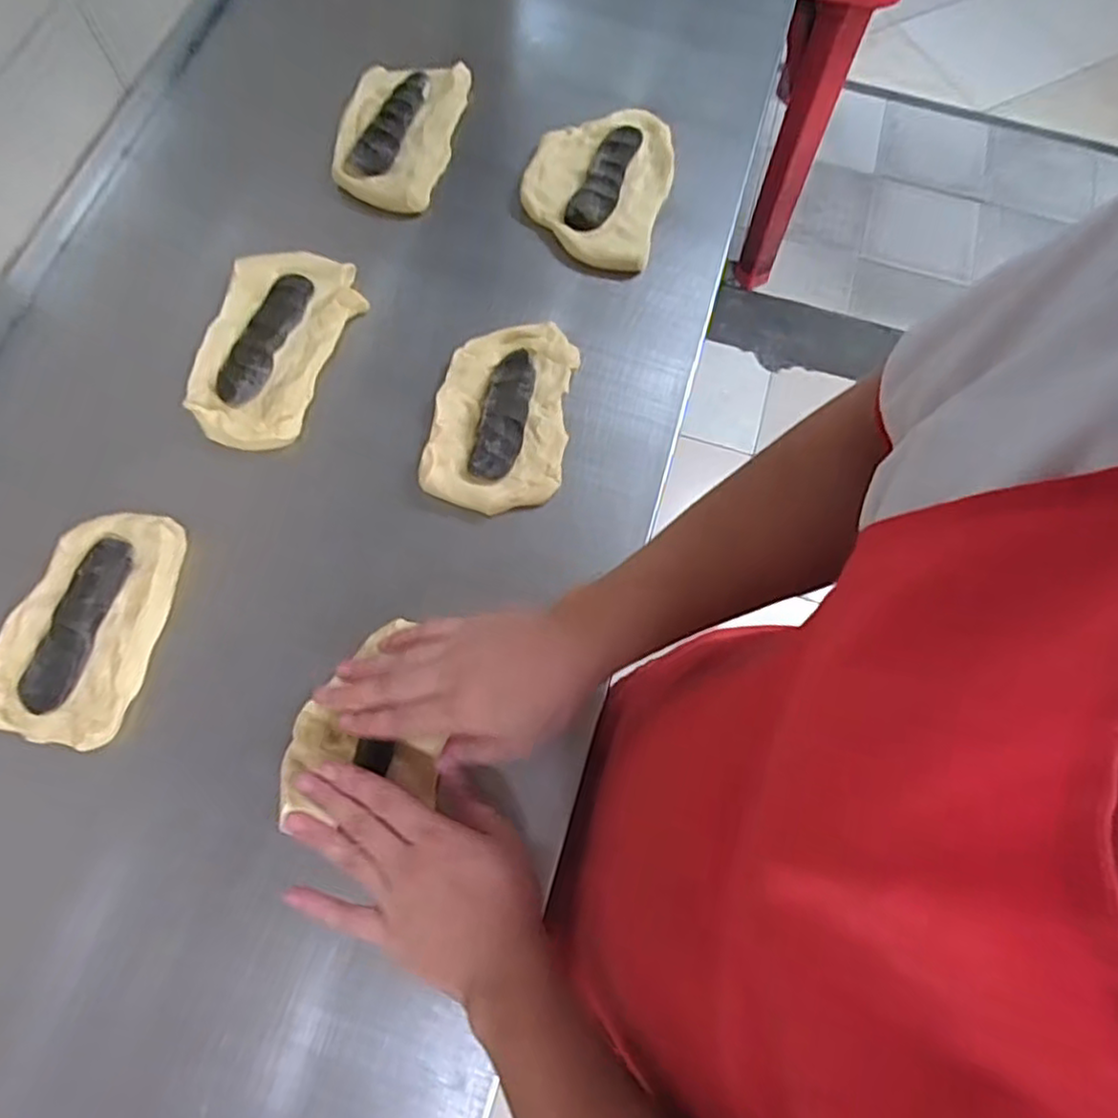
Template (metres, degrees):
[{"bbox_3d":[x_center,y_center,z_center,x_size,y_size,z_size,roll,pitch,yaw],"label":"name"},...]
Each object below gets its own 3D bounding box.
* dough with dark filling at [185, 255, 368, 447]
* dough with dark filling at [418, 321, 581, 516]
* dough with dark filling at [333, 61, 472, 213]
[{"bbox_3d":[-0.259,-0.194,0.622,0.115,0.032,0.196,19,73,3],"label":"dough with dark filling"},{"bbox_3d":[-0.048,-0.130,0.608,0.114,0.033,0.181,10,73,1],"label":"dough with dark filling"},{"bbox_3d":[-0.162,-0.442,0.702,0.109,0.026,0.181,13,73,2],"label":"dough with dark filling"}]

